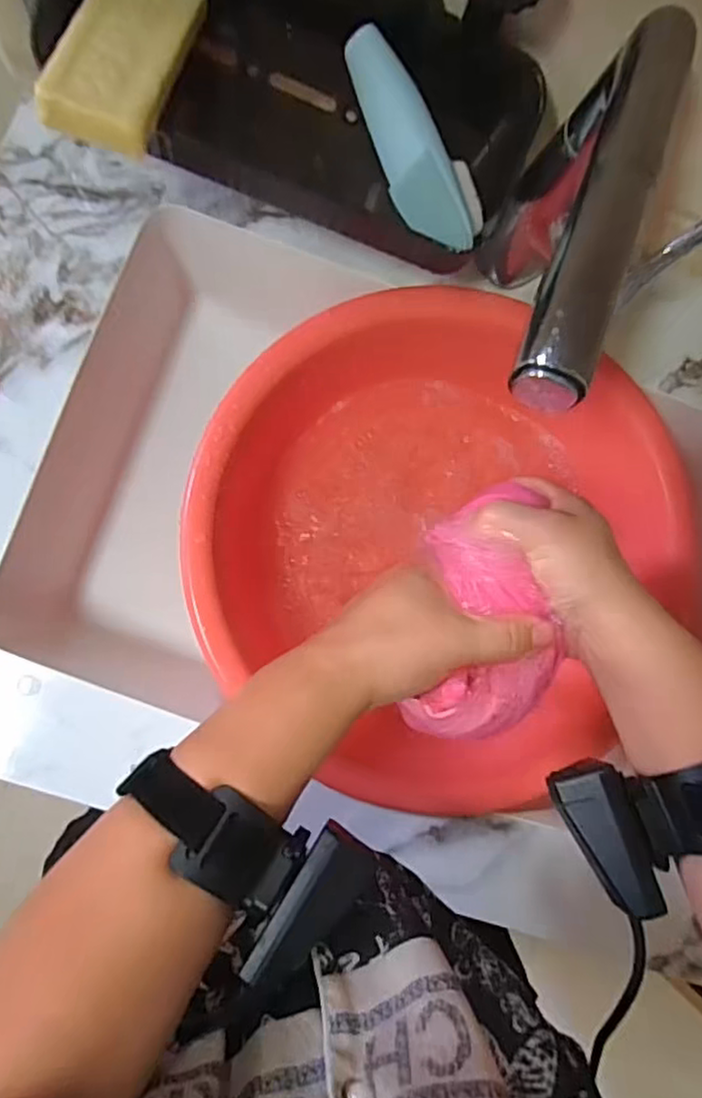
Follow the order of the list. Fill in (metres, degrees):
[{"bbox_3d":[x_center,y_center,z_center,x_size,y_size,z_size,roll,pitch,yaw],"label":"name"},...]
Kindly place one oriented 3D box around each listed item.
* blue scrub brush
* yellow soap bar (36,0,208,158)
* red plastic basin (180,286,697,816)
[{"bbox_3d":[0.038,-0.238,0.383,0.045,0.034,0.128,-30,91,-9],"label":"blue scrub brush"},{"bbox_3d":[-0.117,-0.260,0.338,0.052,0.017,0.128,14,69,-7],"label":"yellow soap bar"},{"bbox_3d":[0.064,-0.014,0.494,0.346,0.101,0.333,0,87,-8],"label":"red plastic basin"}]

